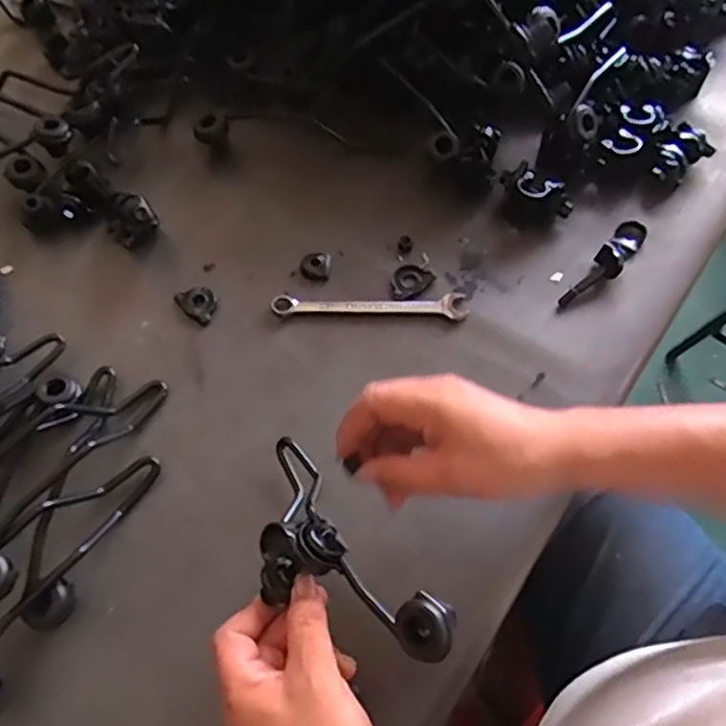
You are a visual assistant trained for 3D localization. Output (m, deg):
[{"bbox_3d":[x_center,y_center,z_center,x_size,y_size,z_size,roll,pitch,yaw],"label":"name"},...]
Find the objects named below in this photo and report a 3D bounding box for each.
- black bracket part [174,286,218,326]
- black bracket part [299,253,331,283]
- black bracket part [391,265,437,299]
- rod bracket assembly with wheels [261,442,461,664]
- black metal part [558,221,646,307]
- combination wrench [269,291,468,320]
[{"bbox_3d":[-0.146,-0.054,0.566,0.030,0.007,0.040,-40,67,-15],"label":"black bracket part"},{"bbox_3d":[-0.043,-0.087,0.574,0.027,0.010,0.029,-2,63,3],"label":"black bracket part"},{"bbox_3d":[0.040,-0.073,0.561,0.030,0.006,0.041,40,72,21],"label":"black bracket part"},{"bbox_3d":[-0.026,0.122,0.406,0.082,0.050,0.197,-43,45,-17],"label":"rod bracket assembly with wheels"},{"bbox_3d":[0.212,-0.088,0.549,0.026,0.020,0.108,36,70,20],"label":"black metal part"},{"bbox_3d":[0.005,-0.052,0.551,0.166,0.009,0.025,2,63,5],"label":"combination wrench"}]

